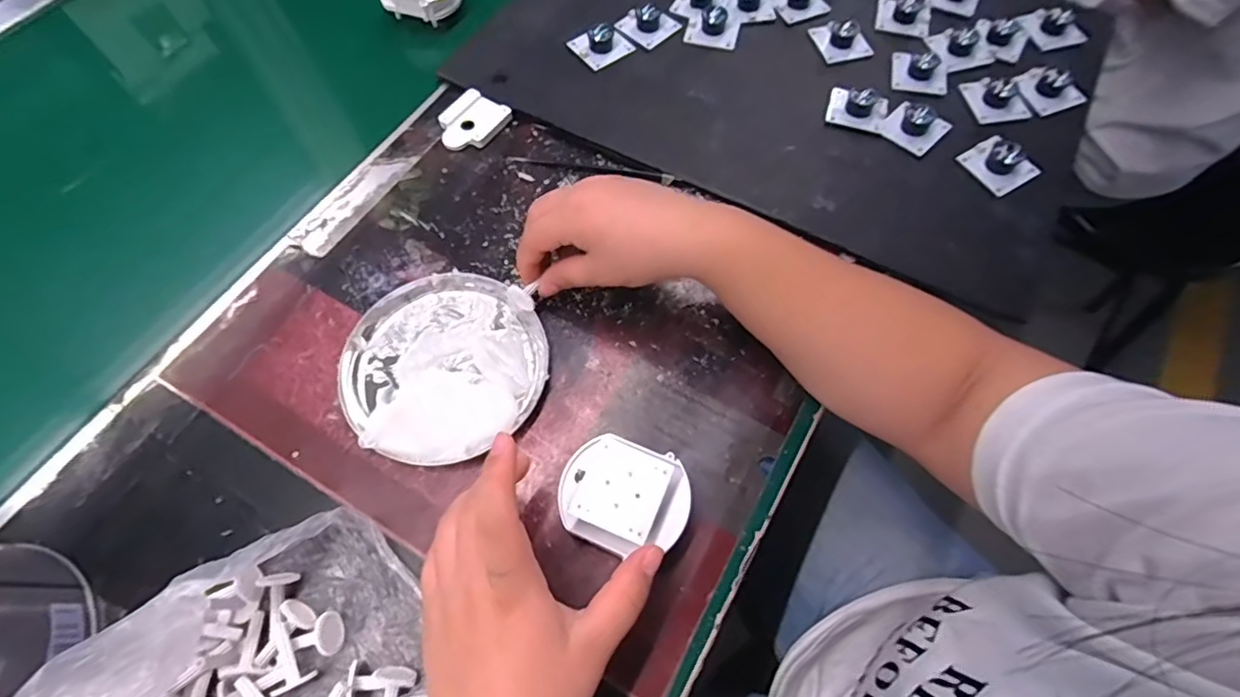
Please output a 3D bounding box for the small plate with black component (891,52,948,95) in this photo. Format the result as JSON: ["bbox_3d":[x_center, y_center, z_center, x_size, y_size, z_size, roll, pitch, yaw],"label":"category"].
[{"bbox_3d":[0.248,-0.231,0.463,0.042,0.019,0.043,9,65,4],"label":"small plate with black component"}]

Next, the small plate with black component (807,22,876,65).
[{"bbox_3d":[0.192,-0.270,0.486,0.039,0.019,0.043,-13,66,-7],"label":"small plate with black component"}]

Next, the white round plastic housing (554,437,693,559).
[{"bbox_3d":[0.002,0.078,0.300,0.068,0.017,0.056,12,65,5],"label":"white round plastic housing"}]

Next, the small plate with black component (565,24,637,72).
[{"bbox_3d":[-0.016,-0.263,0.481,0.043,0.022,0.039,-35,70,-15],"label":"small plate with black component"}]

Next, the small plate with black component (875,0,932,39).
[{"bbox_3d":[0.251,-0.294,0.494,0.044,0.017,0.043,15,66,6],"label":"small plate with black component"}]

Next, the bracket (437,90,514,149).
[{"bbox_3d":[-0.121,-0.183,0.458,0.047,0.010,0.055,35,69,15],"label":"bracket"}]

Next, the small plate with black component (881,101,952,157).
[{"bbox_3d":[0.230,-0.175,0.439,0.042,0.019,0.041,42,71,17],"label":"small plate with black component"}]

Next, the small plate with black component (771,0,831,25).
[{"bbox_3d":[0.163,-0.314,0.505,0.047,0.018,0.040,-20,67,-9],"label":"small plate with black component"}]

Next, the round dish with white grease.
[{"bbox_3d":[-0.113,0.009,0.362,0.124,0.017,0.123,0,65,0],"label":"round dish with white grease"}]

